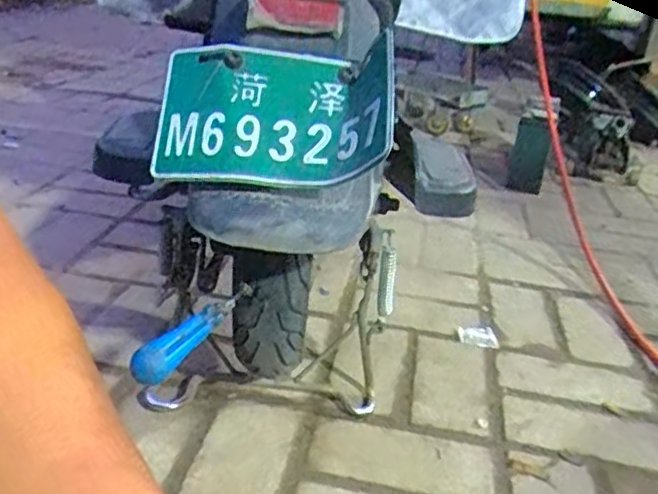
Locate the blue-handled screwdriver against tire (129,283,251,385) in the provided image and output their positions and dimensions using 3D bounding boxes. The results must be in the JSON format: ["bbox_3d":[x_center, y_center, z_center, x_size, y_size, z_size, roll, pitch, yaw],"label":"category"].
[{"bbox_3d":[-0.099,0.060,0.484,0.021,0.029,0.102,27,53,38],"label":"blue-handled screwdriver against tire"}]

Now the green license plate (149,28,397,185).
[{"bbox_3d":[-0.040,-0.095,0.459,0.170,0.102,0.038,4,-19,11],"label":"green license plate"}]

